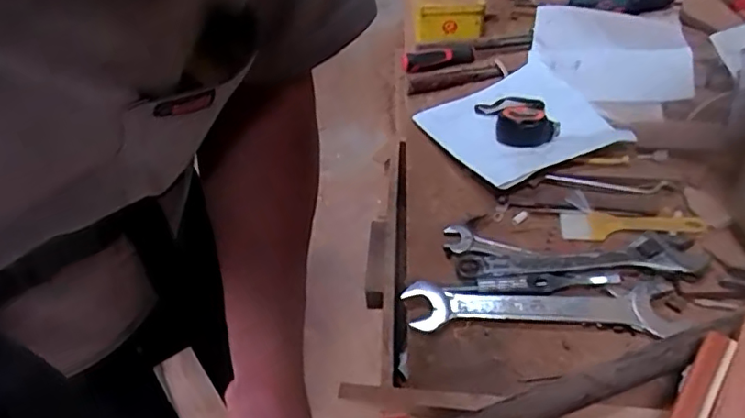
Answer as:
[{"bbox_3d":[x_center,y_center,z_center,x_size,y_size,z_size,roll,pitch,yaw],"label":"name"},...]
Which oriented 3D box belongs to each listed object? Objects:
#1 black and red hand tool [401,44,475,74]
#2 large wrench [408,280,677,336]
[{"bbox_3d":[0.098,-0.228,0.883,0.112,0.025,0.038,-14,43,-8],"label":"black and red hand tool"},{"bbox_3d":[0.153,0.090,0.553,0.239,0.015,0.056,0,43,7],"label":"large wrench"}]

